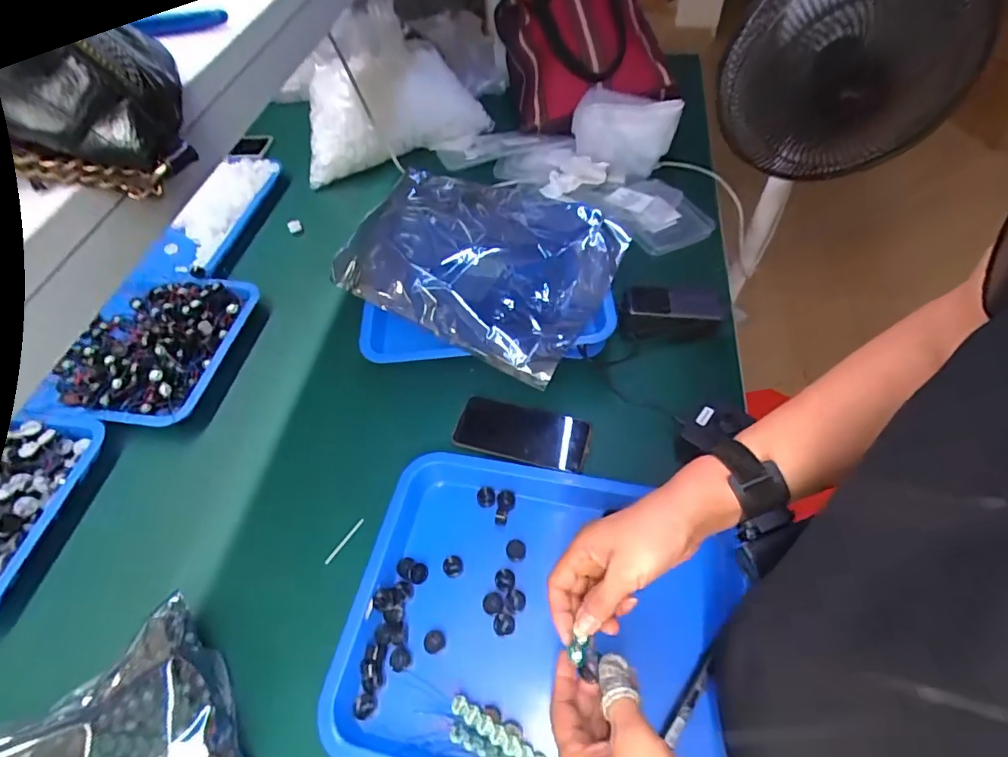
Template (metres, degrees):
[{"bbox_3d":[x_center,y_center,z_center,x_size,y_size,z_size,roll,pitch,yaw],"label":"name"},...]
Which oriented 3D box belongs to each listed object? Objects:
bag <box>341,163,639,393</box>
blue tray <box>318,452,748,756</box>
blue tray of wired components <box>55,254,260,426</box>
[{"bbox_3d":[-0.029,-0.160,0.684,0.326,0.090,0.254,26,60,21],"label":"bag"},{"bbox_3d":[0.034,0.232,0.504,0.368,0.061,0.299,8,55,10],"label":"blue tray"},{"bbox_3d":[-0.492,-0.058,0.711,0.227,0.042,0.244,7,55,9],"label":"blue tray of wired components"}]

